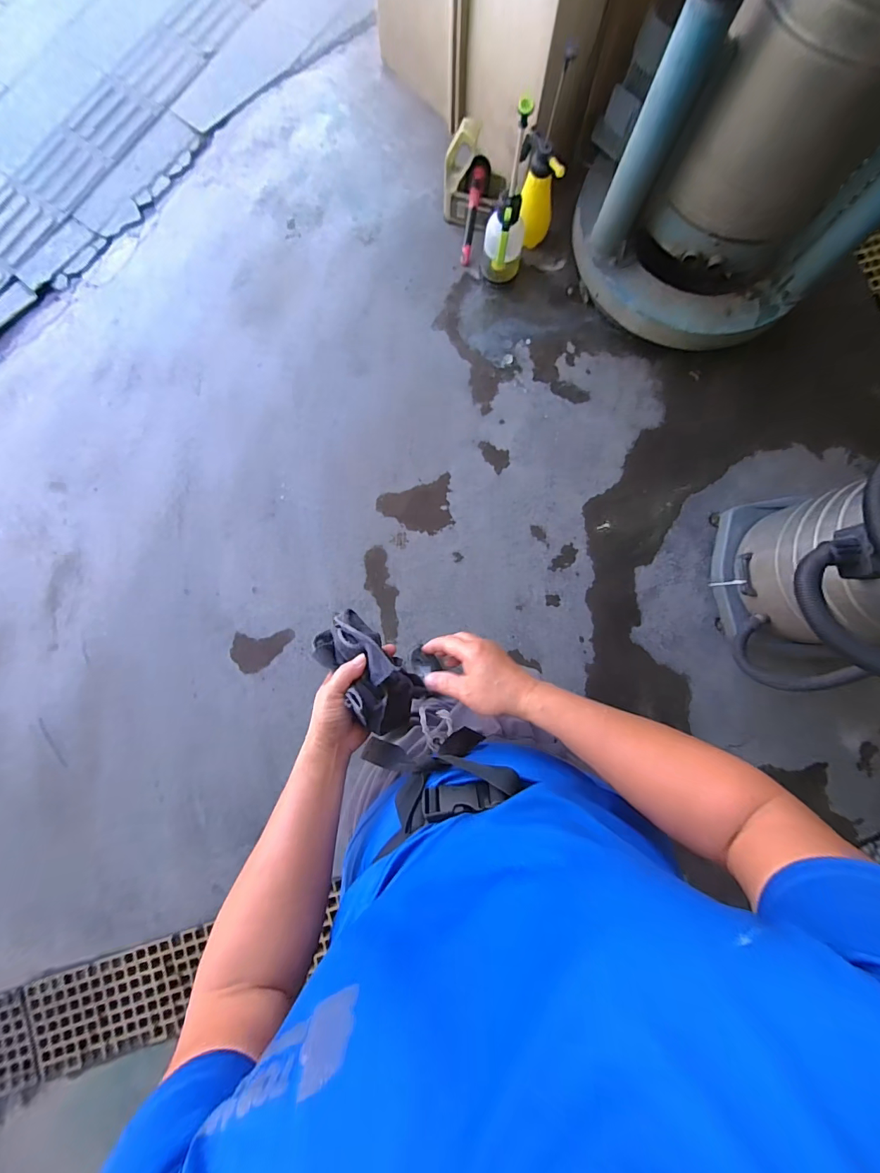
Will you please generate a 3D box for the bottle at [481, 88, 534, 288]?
[{"bbox_3d":[0.220,-1.144,1.301,0.134,0.531,0.171,11,84,1],"label":"bottle"}]

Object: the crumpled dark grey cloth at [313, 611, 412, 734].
[{"bbox_3d":[-0.090,0.107,0.536,0.072,0.092,0.157,-38,86,-7],"label":"crumpled dark grey cloth"}]

